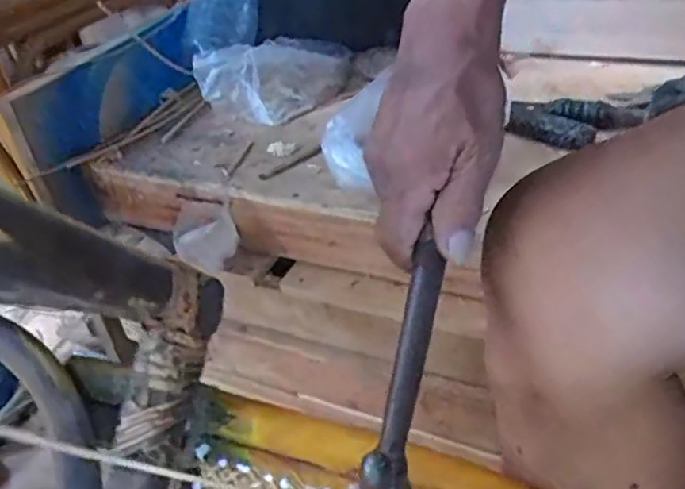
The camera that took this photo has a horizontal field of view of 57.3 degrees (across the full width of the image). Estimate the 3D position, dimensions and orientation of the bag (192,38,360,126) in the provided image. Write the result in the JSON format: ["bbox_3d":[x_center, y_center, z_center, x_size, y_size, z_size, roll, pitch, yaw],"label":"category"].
[{"bbox_3d":[-0.066,-0.195,0.682,0.183,0.054,0.108,-33,45,-29],"label":"bag"}]

